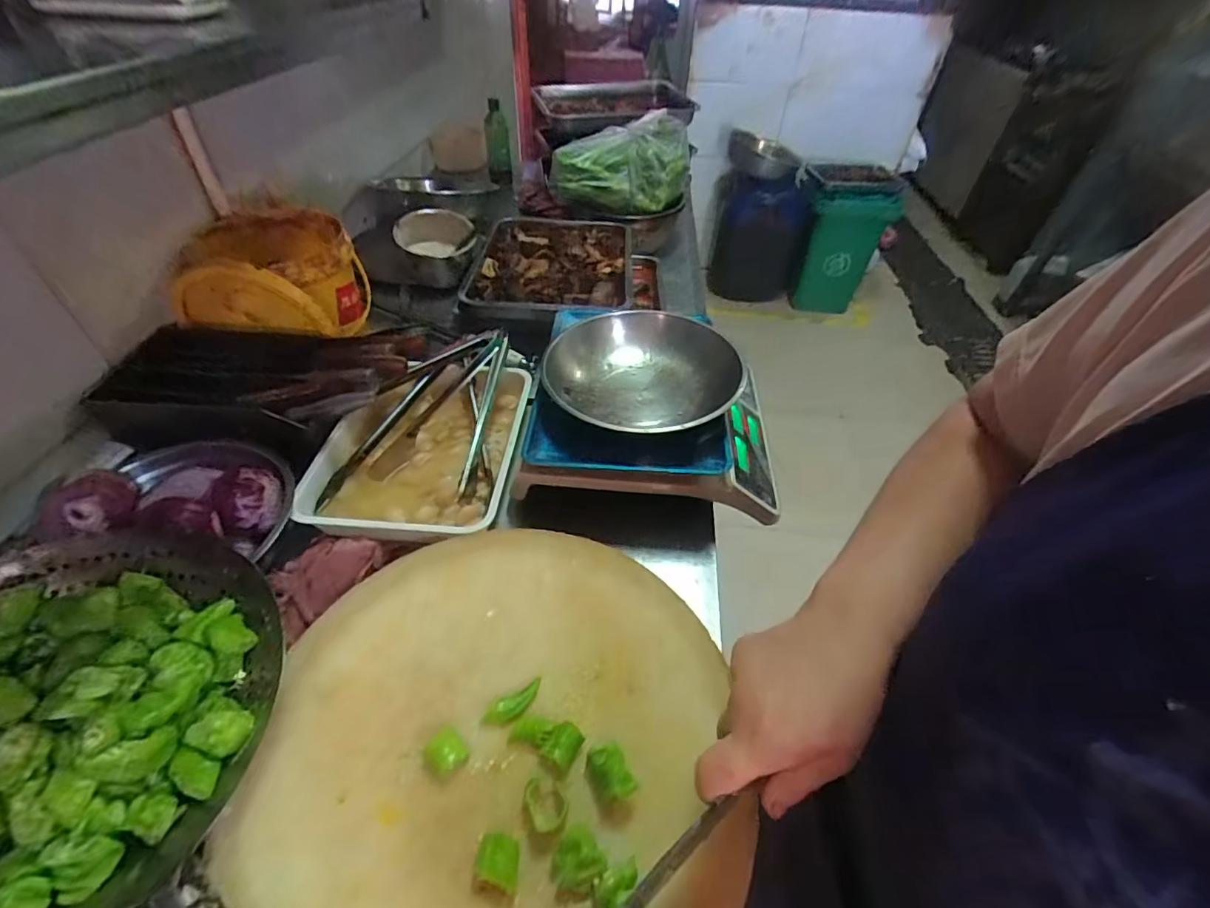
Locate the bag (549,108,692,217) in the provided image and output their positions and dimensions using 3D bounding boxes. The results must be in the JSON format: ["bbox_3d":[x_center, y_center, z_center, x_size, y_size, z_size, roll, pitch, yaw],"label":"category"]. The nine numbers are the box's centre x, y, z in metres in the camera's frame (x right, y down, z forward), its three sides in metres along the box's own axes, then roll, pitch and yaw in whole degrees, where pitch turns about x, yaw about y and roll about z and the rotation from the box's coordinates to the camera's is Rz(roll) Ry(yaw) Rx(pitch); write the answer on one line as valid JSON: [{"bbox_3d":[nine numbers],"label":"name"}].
[{"bbox_3d":[0.042,-0.617,1.089,0.305,0.166,0.146,-6,46,-8],"label":"bag"}]

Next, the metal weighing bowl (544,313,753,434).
[{"bbox_3d":[0.051,-0.098,0.659,0.230,0.069,0.225,1,45,-1],"label":"metal weighing bowl"}]

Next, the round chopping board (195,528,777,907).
[{"bbox_3d":[-0.085,0.233,0.427,0.384,0.044,0.372,1,45,-1],"label":"round chopping board"}]

